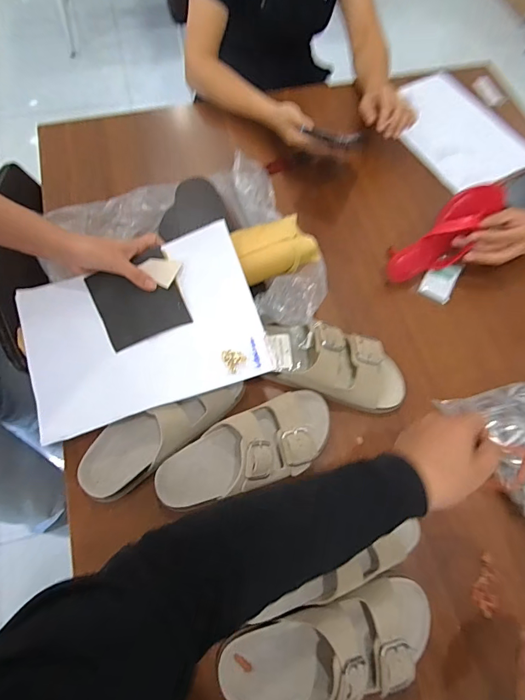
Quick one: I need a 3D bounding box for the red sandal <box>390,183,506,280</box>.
[{"bbox_3d":[0.304,-0.188,0.670,0.239,0.058,0.072,-41,74,-5],"label":"red sandal"}]

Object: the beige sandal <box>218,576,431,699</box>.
[{"bbox_3d":[0.077,0.325,0.435,0.243,0.080,0.098,-12,68,-8],"label":"beige sandal"}]

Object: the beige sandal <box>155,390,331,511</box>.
[{"bbox_3d":[-0.016,0.131,0.519,0.248,0.077,0.096,-24,70,-12],"label":"beige sandal"}]

